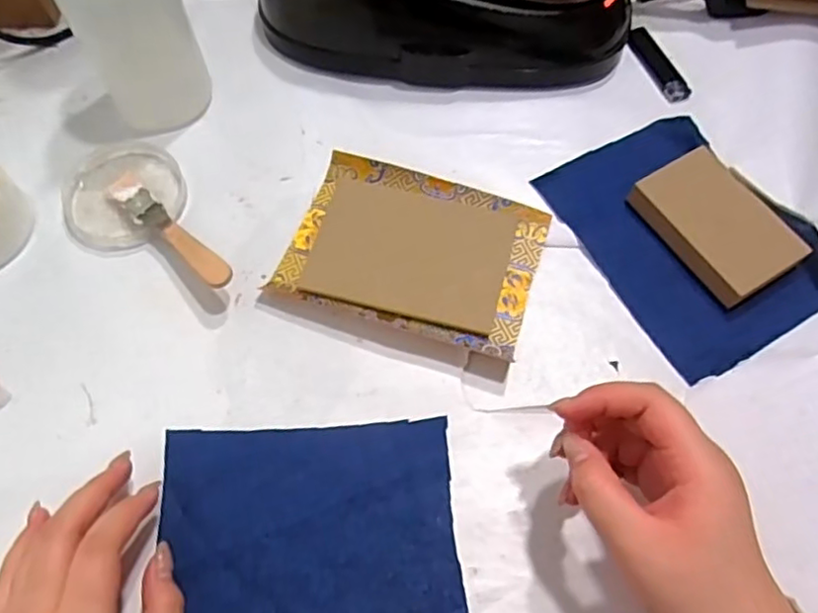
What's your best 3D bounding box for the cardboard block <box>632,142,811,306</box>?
[{"bbox_3d":[0.214,-0.058,0.440,0.068,0.021,0.104,-31,69,-13],"label":"cardboard block"}]

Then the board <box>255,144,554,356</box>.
[{"bbox_3d":[0.004,-0.039,0.443,0.169,0.011,0.118,16,66,8],"label":"board"}]

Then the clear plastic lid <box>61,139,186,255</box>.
[{"bbox_3d":[-0.211,-0.084,0.467,0.085,0.012,0.093,0,65,0],"label":"clear plastic lid"}]

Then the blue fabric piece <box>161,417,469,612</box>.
[{"bbox_3d":[-0.058,0.132,0.372,0.170,0.004,0.124,-4,63,-3],"label":"blue fabric piece"}]

